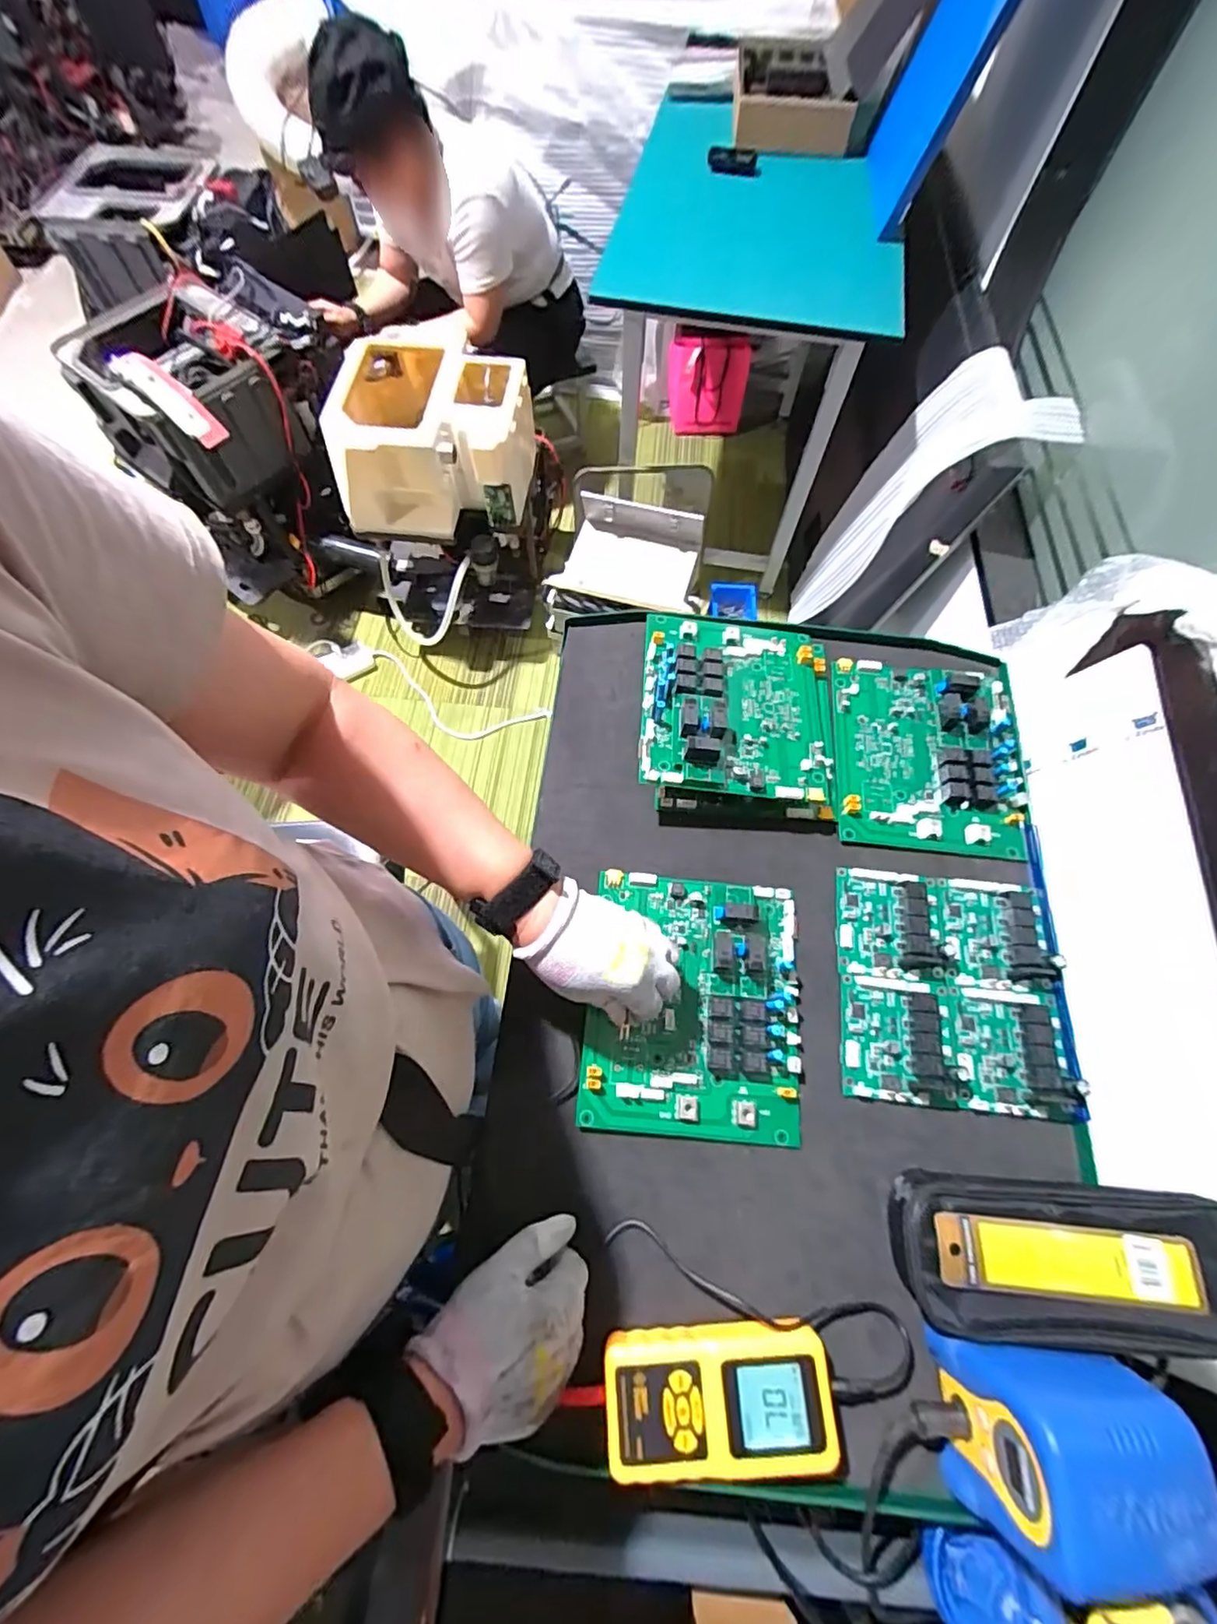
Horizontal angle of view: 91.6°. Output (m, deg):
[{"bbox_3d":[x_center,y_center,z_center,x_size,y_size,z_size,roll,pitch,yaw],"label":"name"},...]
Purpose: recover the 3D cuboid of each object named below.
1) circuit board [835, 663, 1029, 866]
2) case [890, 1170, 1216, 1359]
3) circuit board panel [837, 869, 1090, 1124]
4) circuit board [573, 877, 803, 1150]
[{"bbox_3d":[0.313,-0.059,0.578,0.177,0.022,0.202,8,67,2],"label":"circuit board"},{"bbox_3d":[0.321,0.308,0.406,0.231,0.043,0.091,4,67,1],"label":"case"},{"bbox_3d":[0.285,0.145,0.495,0.173,0.025,0.185,6,67,2],"label":"circuit board panel"},{"bbox_3d":[0.071,0.152,0.480,0.171,0.028,0.201,6,67,2],"label":"circuit board"}]

